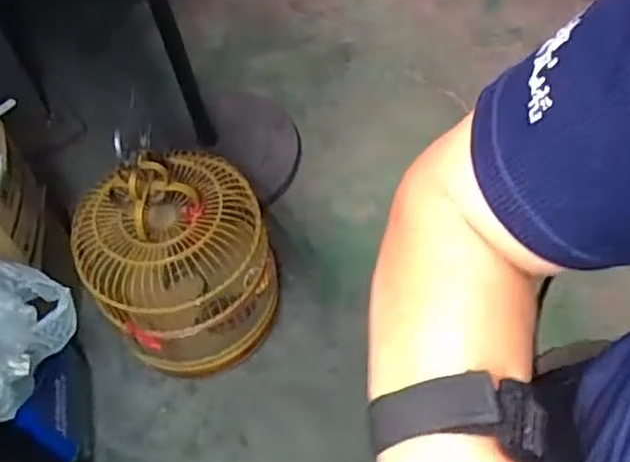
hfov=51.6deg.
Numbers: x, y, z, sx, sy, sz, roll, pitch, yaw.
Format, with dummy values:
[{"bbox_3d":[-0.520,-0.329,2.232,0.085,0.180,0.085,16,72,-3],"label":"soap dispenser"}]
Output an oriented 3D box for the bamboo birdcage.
[{"bbox_3d":[-0.241,0.051,1.180,0.318,0.403,0.266,-29,58,-15],"label":"bamboo birdcage"}]

